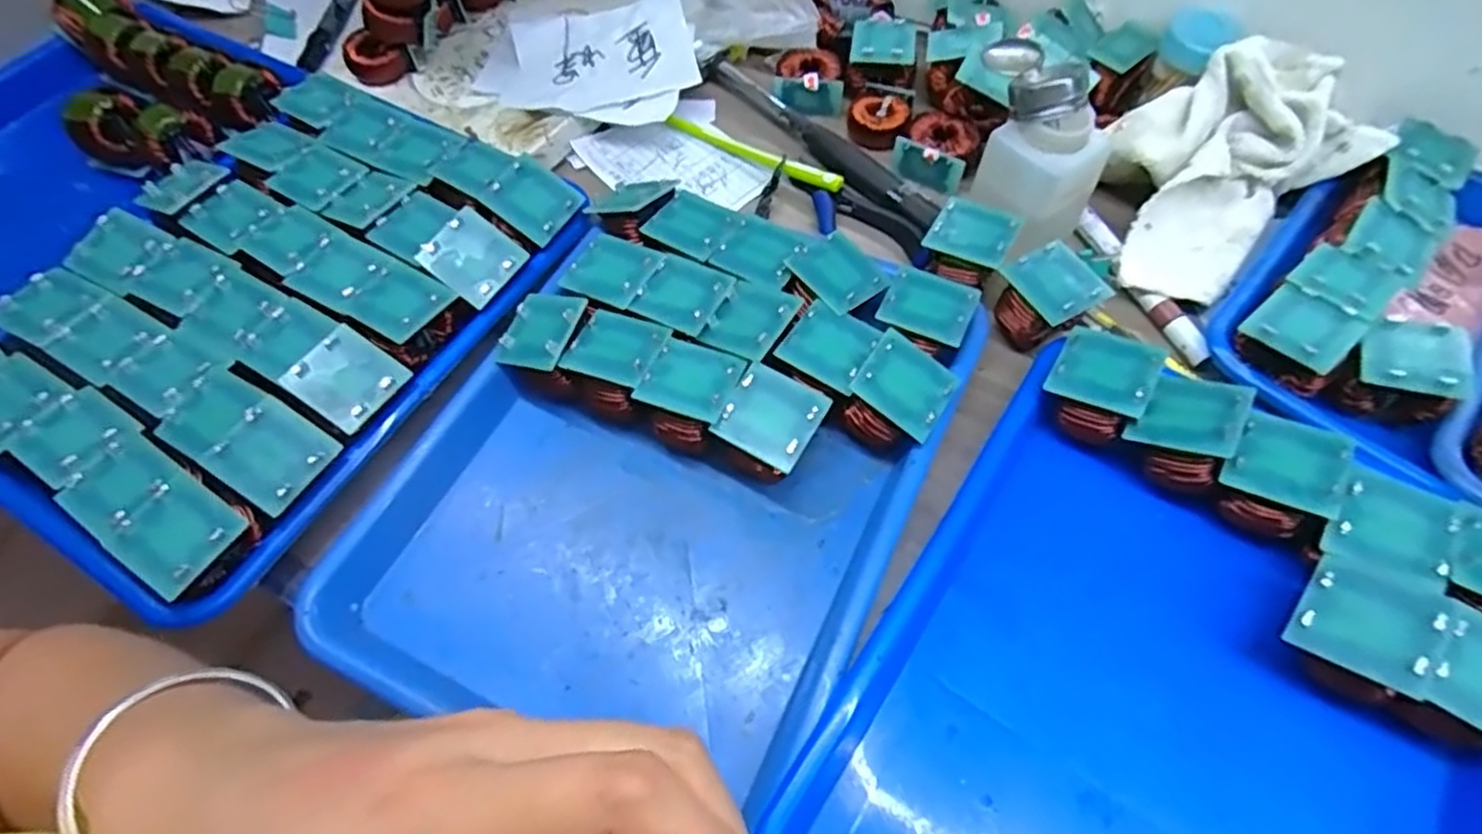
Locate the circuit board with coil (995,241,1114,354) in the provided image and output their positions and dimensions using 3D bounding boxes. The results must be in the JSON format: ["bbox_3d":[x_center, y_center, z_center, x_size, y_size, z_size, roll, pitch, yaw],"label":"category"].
[{"bbox_3d":[0.175,-0.066,0.413,0.041,0.043,0.047,-30,63,-14],"label":"circuit board with coil"}]

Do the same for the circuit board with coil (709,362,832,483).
[{"bbox_3d":[0.016,0.008,0.377,0.046,0.042,0.046,27,64,17],"label":"circuit board with coil"}]

